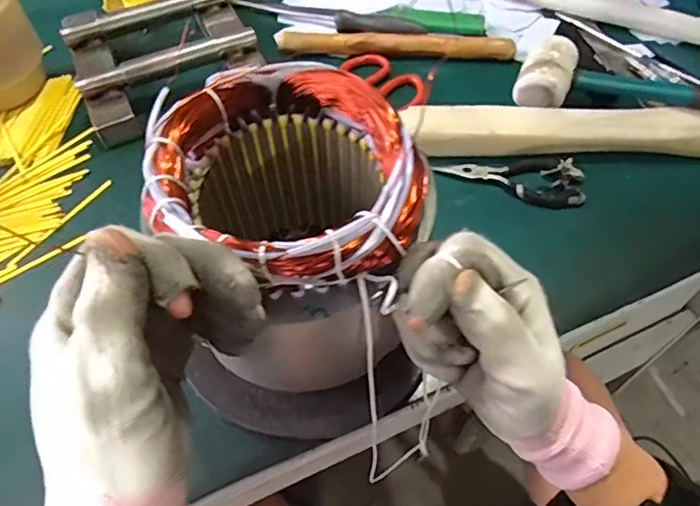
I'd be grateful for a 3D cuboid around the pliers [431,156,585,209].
[{"bbox_3d":[0.144,-0.072,0.467,0.122,0.018,0.049,17,58,13],"label":"pliers"}]

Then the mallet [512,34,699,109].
[{"bbox_3d":[0.307,-0.149,0.484,0.299,0.044,0.068,8,57,8],"label":"mallet"}]

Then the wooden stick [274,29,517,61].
[{"bbox_3d":[0.046,-0.219,0.557,0.246,0.024,0.027,6,56,6],"label":"wooden stick"}]

